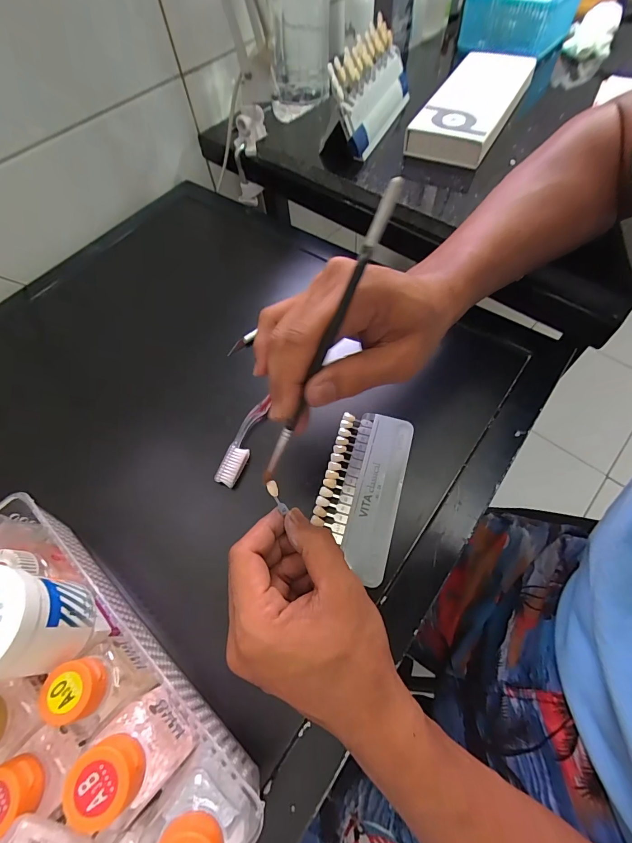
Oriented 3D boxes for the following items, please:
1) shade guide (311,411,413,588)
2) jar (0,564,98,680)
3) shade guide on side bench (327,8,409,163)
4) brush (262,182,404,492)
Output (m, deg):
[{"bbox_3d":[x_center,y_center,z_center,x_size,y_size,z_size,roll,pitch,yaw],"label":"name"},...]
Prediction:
[{"bbox_3d":[0.040,0.056,0.317,0.067,0.007,0.140,14,63,11],"label":"shade guide"},{"bbox_3d":[-0.169,0.117,0.211,0.051,0.072,0.053,-2,61,3],"label":"jar"},{"bbox_3d":[0.074,-0.422,0.455,0.050,0.084,0.182,19,64,14],"label":"shade guide on side bench"},{"bbox_3d":[0.001,-0.032,0.208,0.005,0.190,0.008,40,33,22],"label":"brush"}]

